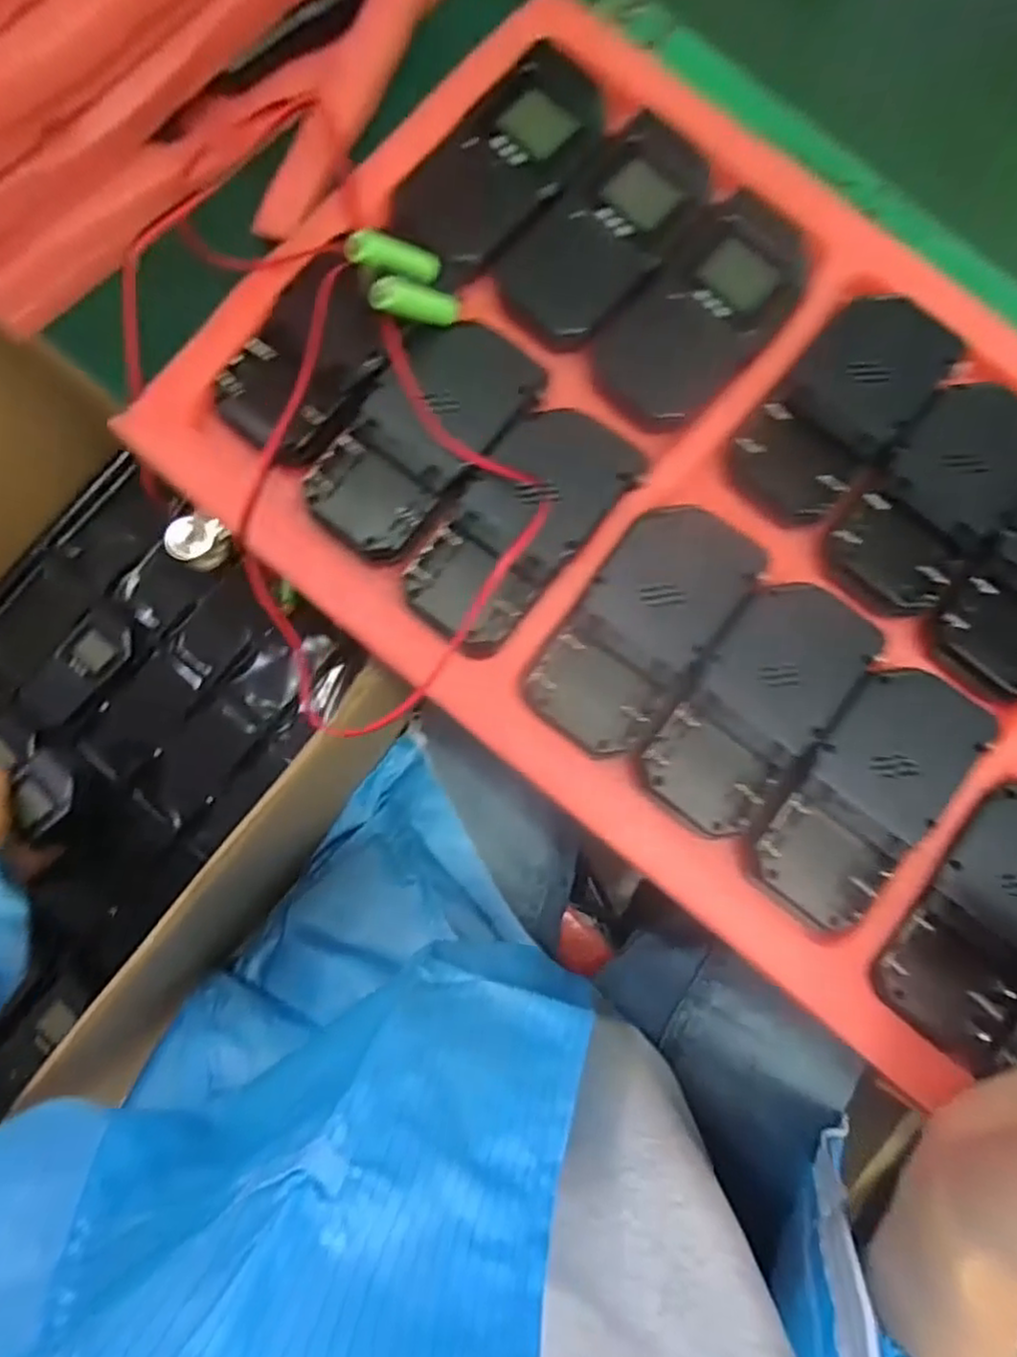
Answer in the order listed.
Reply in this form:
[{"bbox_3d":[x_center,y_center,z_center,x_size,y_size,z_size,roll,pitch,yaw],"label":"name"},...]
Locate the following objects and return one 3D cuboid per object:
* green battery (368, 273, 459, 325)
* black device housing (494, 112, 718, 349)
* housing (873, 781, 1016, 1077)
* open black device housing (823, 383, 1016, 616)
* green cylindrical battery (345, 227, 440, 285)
[{"bbox_3d":[-0.036,-0.158,0.286,0.055,0.011,0.012,-21,81,-49],"label":"green battery"},{"bbox_3d":[0.046,-0.208,0.318,0.056,0.013,0.117,36,83,3],"label":"black device housing"},{"bbox_3d":[0.203,0.097,0.277,0.059,0.009,0.116,36,83,3],"label":"housing"},{"bbox_3d":[0.196,-0.083,0.309,0.059,0.019,0.114,40,83,4],"label":"open black device housing"},{"bbox_3d":[-0.046,-0.174,0.282,0.045,0.010,0.010,-13,81,-43],"label":"green cylindrical battery"}]

